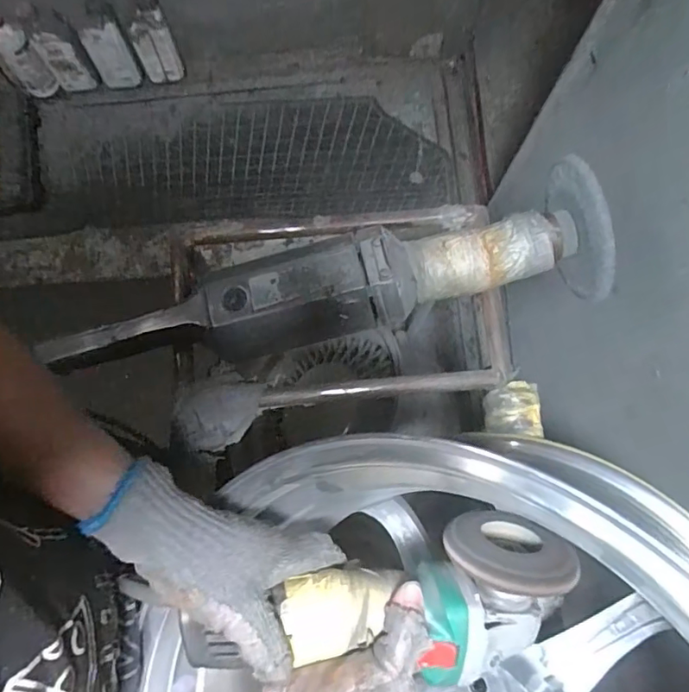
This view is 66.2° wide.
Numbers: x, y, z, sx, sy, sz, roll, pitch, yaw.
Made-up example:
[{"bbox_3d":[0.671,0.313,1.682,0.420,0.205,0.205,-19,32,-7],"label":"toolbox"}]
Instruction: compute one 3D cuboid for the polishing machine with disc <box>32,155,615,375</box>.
[{"bbox_3d":[-0.024,-0.046,0.506,0.538,0.099,0.106,-13,79,-3],"label":"polishing machine with disc"}]

